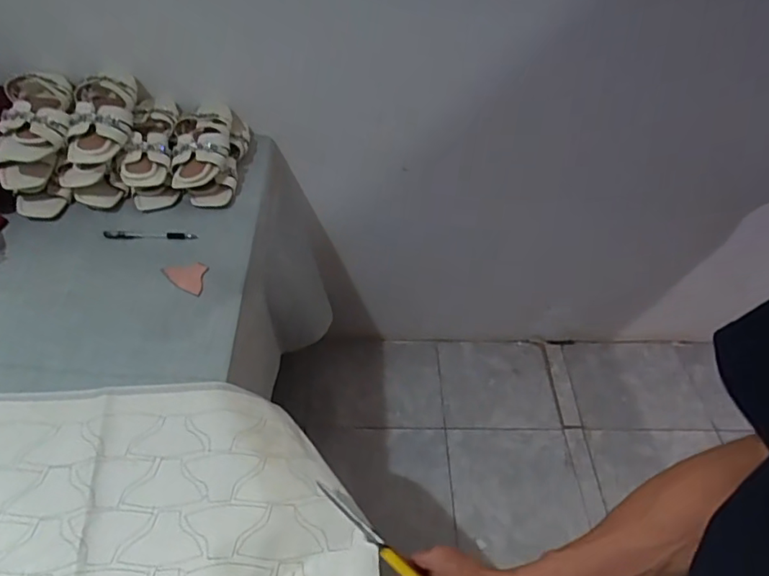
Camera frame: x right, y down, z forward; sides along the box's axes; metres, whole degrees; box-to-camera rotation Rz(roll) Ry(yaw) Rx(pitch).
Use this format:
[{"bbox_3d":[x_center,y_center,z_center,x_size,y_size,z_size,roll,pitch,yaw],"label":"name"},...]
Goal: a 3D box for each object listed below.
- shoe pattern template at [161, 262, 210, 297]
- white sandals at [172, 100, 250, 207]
[{"bbox_3d":[-0.316,-0.022,0.860,0.084,0.006,0.057,28,53,20],"label":"shoe pattern template"},{"bbox_3d":[-0.327,-0.268,1.011,0.123,0.077,0.256,-3,49,-5],"label":"white sandals"}]

